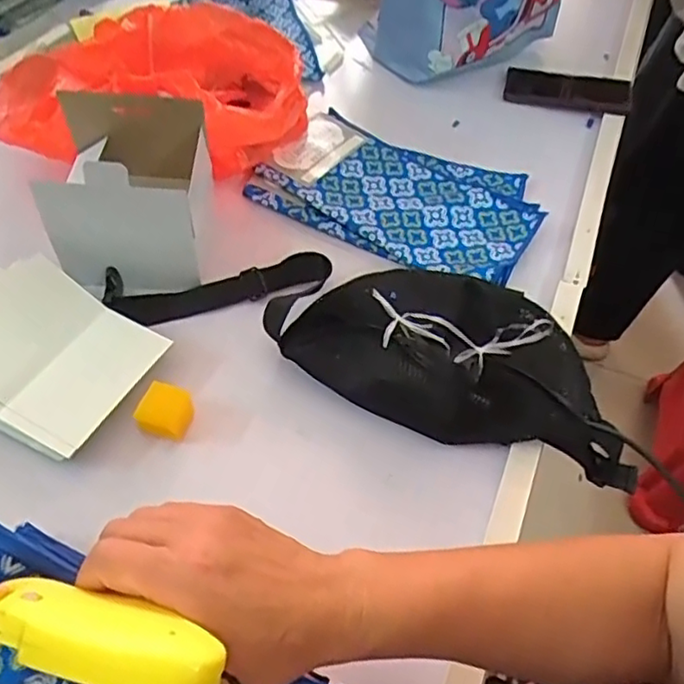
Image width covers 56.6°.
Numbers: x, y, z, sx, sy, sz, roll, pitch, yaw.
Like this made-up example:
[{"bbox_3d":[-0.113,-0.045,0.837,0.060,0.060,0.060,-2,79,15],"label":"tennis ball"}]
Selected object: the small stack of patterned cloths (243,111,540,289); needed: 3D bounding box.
[{"bbox_3d":[0.069,-0.170,0.716,0.294,0.022,0.191,26,57,12],"label":"small stack of patterned cloths"}]

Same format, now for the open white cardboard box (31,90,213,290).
[{"bbox_3d":[-0.194,-0.138,0.593,0.128,0.138,0.104,-1,50,3],"label":"open white cardboard box"}]

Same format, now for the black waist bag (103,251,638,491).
[{"bbox_3d":[0.025,-0.009,0.596,0.473,0.081,0.161,13,52,15],"label":"black waist bag"}]

